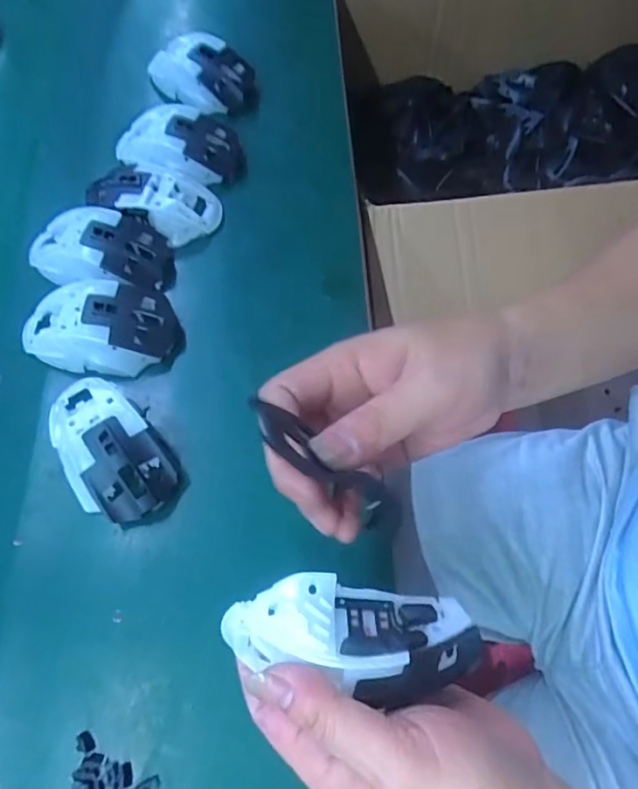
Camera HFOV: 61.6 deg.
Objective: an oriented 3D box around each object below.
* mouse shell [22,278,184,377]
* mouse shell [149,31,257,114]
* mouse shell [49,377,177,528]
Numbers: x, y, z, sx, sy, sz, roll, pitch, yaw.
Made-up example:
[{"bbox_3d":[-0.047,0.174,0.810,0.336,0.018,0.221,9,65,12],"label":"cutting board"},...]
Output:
[{"bbox_3d":[-0.169,-0.052,0.409,0.114,0.033,0.072,-11,65,-2],"label":"mouse shell"},{"bbox_3d":[-0.122,-0.333,0.553,0.129,0.036,0.071,30,68,15],"label":"mouse shell"},{"bbox_3d":[-0.148,0.032,0.370,0.065,0.036,0.119,-34,68,-12],"label":"mouse shell"}]

